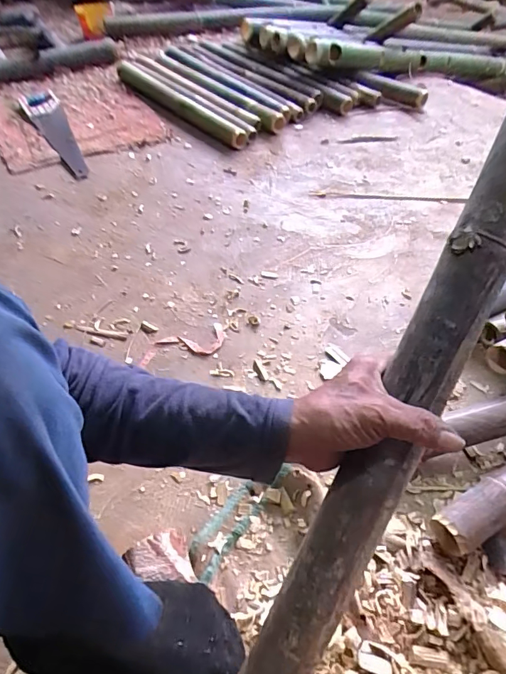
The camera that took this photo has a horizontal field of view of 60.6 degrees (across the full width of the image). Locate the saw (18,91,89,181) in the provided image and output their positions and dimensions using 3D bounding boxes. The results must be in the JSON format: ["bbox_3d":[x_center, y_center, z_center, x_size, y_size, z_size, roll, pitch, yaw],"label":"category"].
[{"bbox_3d":[-0.576,-0.608,1.279,0.106,0.052,0.523,-25,53,-19],"label":"saw"}]

